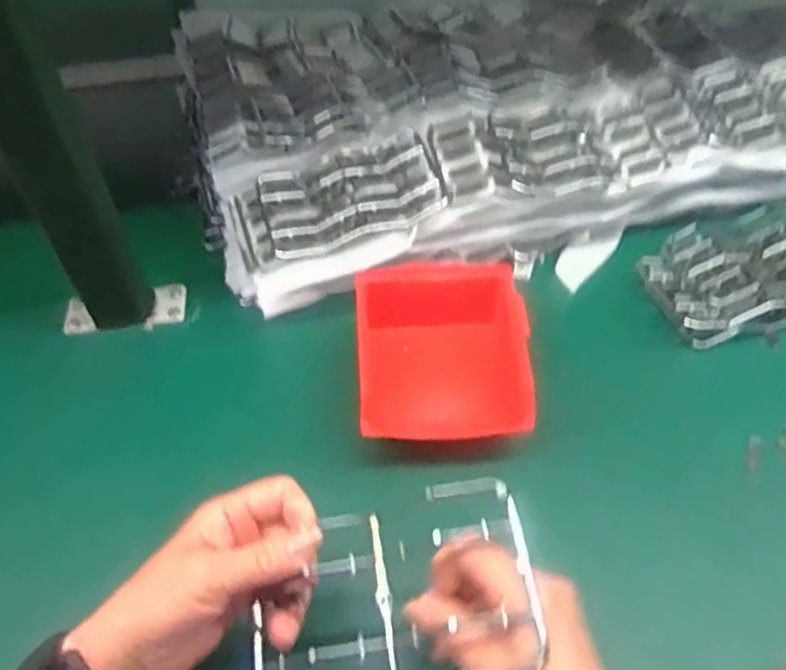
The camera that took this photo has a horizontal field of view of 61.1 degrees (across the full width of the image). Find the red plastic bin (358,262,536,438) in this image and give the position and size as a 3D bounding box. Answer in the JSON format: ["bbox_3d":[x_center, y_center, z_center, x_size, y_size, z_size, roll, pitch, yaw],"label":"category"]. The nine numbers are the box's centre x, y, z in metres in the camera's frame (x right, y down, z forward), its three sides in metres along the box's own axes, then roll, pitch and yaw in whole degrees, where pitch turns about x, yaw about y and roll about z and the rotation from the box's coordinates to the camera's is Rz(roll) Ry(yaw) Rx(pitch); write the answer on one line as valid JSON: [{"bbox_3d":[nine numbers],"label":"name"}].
[{"bbox_3d":[0.040,0.010,0.520,0.131,0.044,0.144,-2,50,0],"label":"red plastic bin"}]

